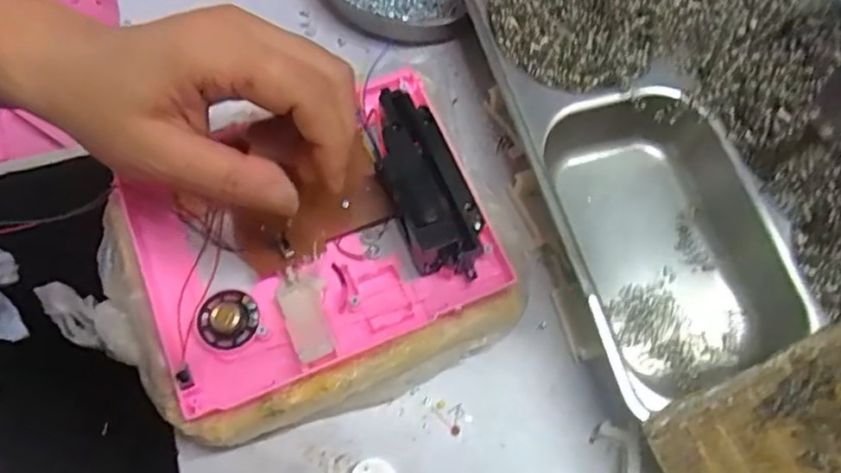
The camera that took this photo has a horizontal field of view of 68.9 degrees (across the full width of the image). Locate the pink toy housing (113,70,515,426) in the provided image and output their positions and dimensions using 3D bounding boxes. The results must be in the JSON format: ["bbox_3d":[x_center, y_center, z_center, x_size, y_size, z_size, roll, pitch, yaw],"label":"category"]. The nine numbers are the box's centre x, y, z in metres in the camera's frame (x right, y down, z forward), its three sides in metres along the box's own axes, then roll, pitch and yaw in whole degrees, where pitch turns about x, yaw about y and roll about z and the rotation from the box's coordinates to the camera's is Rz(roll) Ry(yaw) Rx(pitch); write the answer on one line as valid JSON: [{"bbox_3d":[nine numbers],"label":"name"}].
[{"bbox_3d":[-0.055,-0.002,0.295,0.163,0.036,0.133,-25,72,-10],"label":"pink toy housing"}]

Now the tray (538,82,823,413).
[{"bbox_3d":[0.128,0.002,0.325,0.114,0.042,0.161,-15,71,-7],"label":"tray"}]

